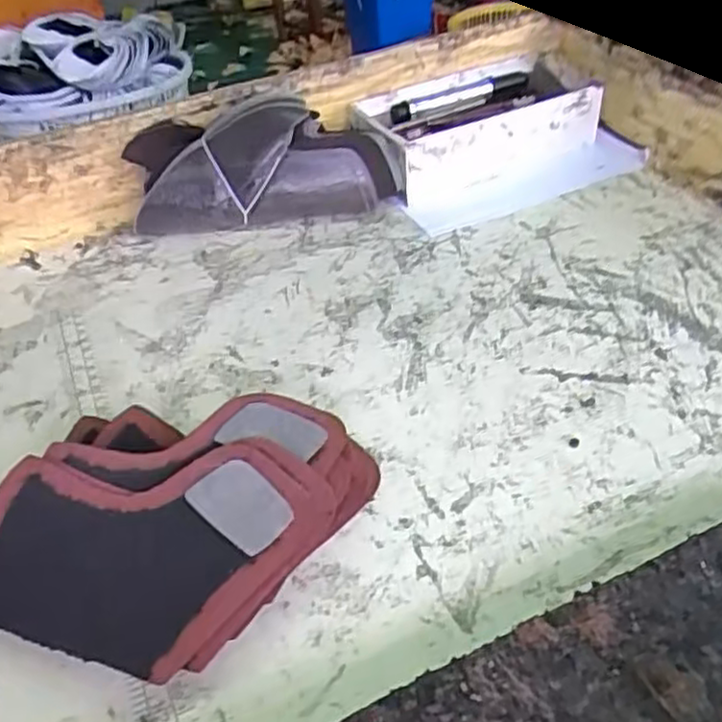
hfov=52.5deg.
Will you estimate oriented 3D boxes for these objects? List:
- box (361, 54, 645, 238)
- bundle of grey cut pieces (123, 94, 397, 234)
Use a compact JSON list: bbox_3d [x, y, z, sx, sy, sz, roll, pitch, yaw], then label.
[{"bbox_3d":[0.112,-0.185,0.601,0.195,0.061,0.138,-21,41,-18],"label":"box"},{"bbox_3d":[-0.073,-0.149,0.563,0.203,0.084,0.065,-7,41,-3],"label":"bundle of grey cut pieces"}]

